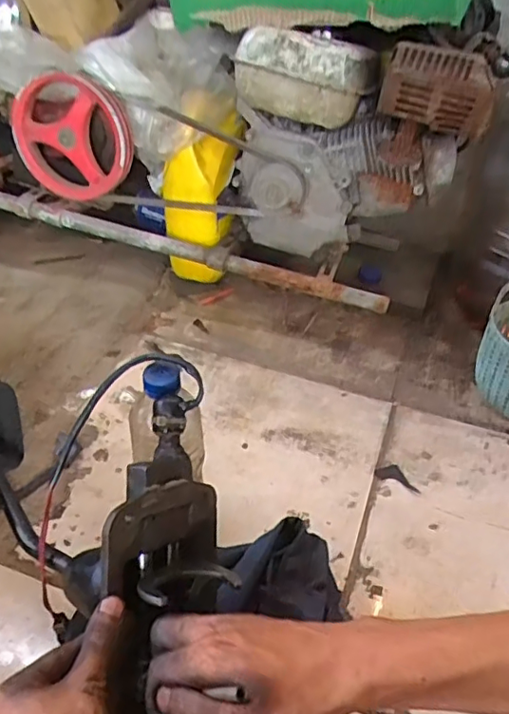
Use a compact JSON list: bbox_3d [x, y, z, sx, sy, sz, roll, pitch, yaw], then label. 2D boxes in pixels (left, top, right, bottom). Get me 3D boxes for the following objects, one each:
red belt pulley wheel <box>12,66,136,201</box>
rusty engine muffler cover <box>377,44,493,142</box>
[{"bbox_3d":[-0.281,-0.325,0.867,0.193,0.201,0.029,15,41,11],"label":"red belt pulley wheel"},{"bbox_3d":[0.234,-0.338,0.728,0.140,0.091,0.101,13,40,10],"label":"rusty engine muffler cover"}]

